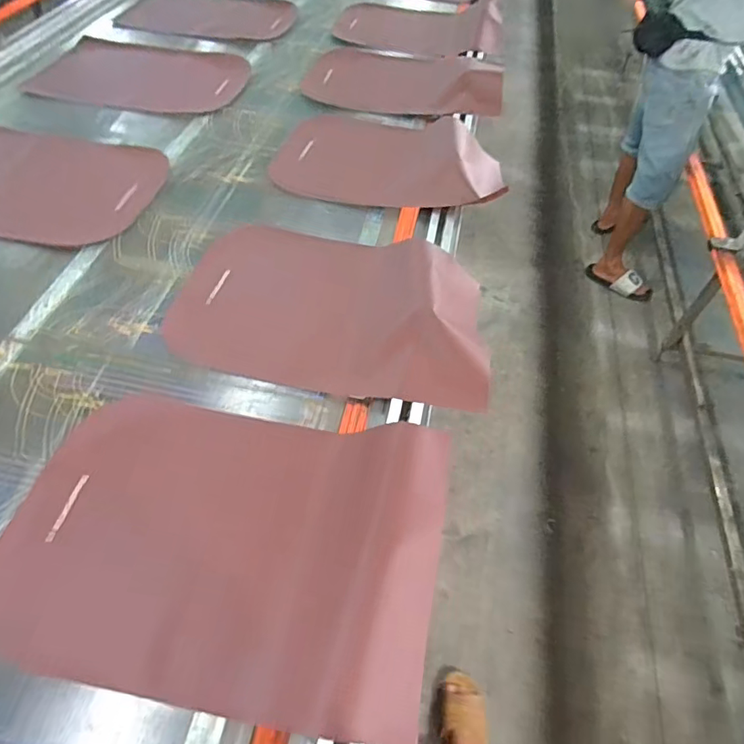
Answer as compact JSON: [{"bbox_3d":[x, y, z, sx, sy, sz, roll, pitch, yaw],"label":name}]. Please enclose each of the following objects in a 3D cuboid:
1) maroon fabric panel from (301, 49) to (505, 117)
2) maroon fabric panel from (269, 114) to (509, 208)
[{"bbox_3d":[0.089,-0.855,1.480,0.598,0.134,0.325,21,54,13],"label":"maroon fabric panel"},{"bbox_3d":[0.052,-0.531,1.254,0.553,0.089,0.365,16,54,9],"label":"maroon fabric panel"}]

